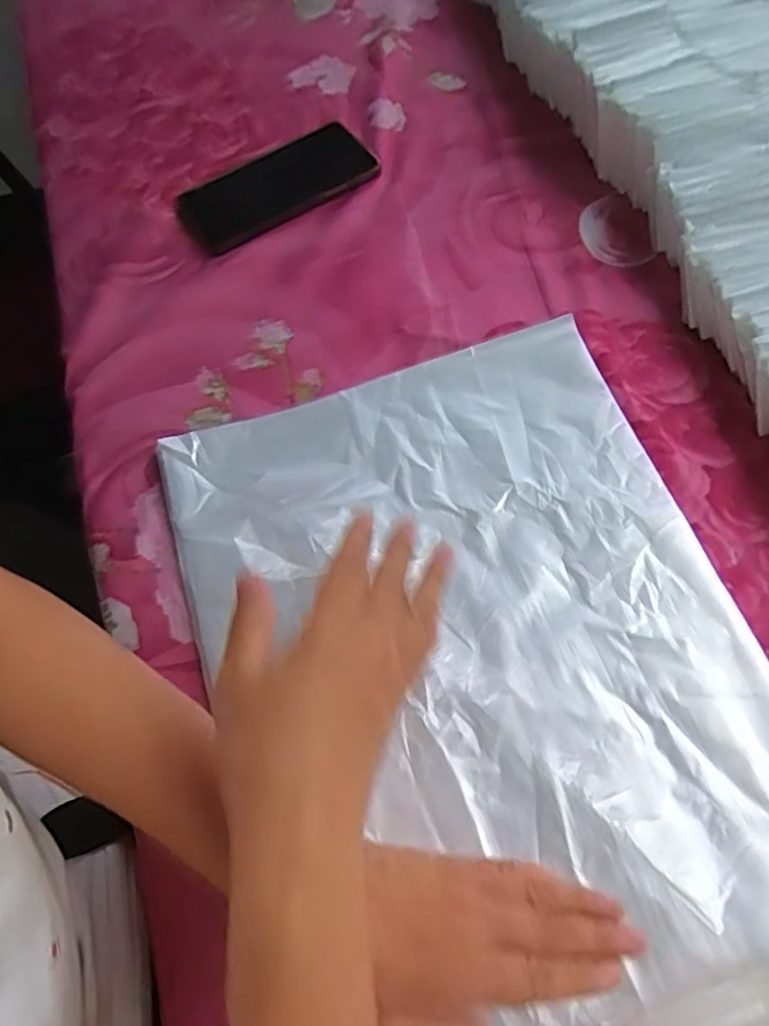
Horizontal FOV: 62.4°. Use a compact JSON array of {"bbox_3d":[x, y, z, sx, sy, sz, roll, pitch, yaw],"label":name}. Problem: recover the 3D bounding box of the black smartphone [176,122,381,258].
[{"bbox_3d":[-0.092,-0.283,0.551,0.169,0.009,0.076,-32,81,-10],"label":"black smartphone"}]

